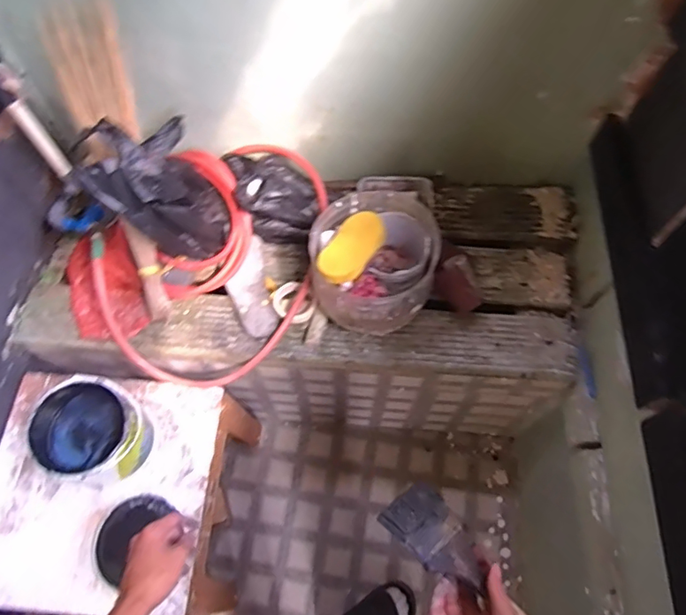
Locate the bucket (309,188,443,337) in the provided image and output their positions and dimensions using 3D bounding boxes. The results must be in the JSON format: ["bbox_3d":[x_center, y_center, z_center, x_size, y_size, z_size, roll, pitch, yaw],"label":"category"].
[{"bbox_3d":[0.064,-0.090,1.049,0.235,0.209,0.249,0,63,0],"label":"bucket"}]

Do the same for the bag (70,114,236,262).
[{"bbox_3d":[-0.368,-0.230,1.035,0.232,0.277,0.152,-20,65,-10],"label":"bag"}]

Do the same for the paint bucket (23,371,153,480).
[{"bbox_3d":[-0.476,0.243,1.002,0.178,0.172,0.176,0,63,0],"label":"paint bucket"}]

